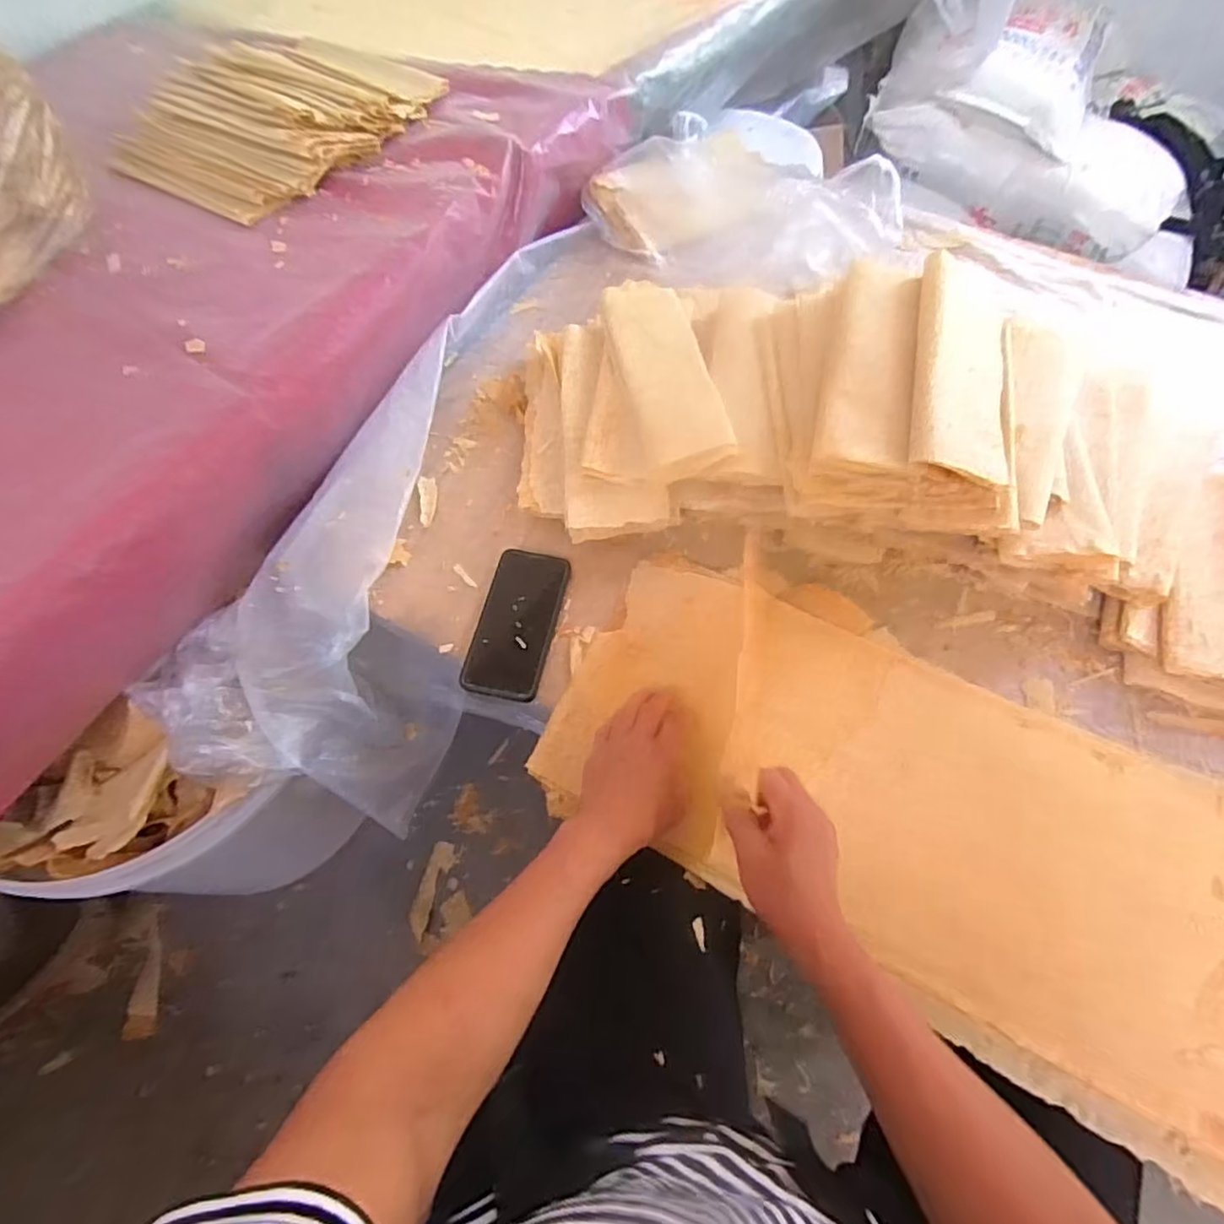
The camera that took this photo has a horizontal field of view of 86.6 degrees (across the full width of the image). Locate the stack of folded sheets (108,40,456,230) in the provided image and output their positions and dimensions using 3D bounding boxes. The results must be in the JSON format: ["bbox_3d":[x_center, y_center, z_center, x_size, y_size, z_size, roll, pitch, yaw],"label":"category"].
[{"bbox_3d":[-0.425,-0.657,0.841,0.278,0.065,0.377,29,66,14],"label":"stack of folded sheets"}]

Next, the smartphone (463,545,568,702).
[{"bbox_3d":[-0.098,0.009,0.673,0.079,0.010,0.163,10,63,5],"label":"smartphone"}]

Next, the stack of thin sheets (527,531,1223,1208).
[{"bbox_3d":[0.298,0.183,0.584,0.701,0.044,0.320,30,66,14],"label":"stack of thin sheets"}]

